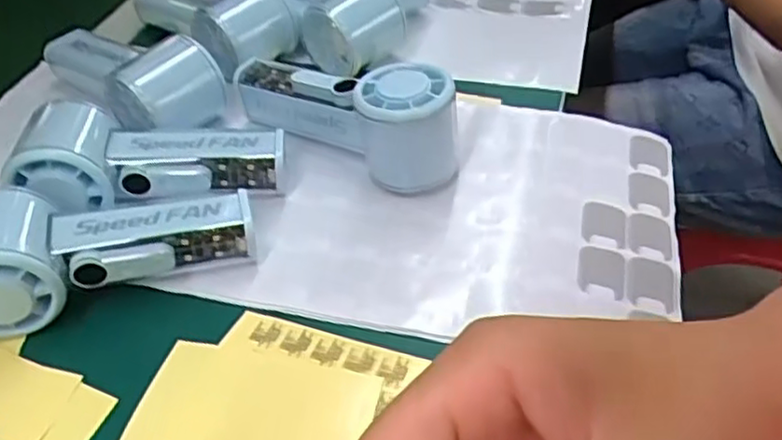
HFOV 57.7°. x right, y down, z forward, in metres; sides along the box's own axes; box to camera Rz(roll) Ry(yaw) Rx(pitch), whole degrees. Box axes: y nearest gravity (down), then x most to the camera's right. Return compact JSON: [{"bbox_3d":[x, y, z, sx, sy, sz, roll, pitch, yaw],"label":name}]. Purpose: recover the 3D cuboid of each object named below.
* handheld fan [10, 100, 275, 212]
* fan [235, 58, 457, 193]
[{"bbox_3d":[-0.138,-0.042,0.414,0.148,0.039,0.061,-1,43,-15],"label":"handheld fan"},{"bbox_3d":[-0.025,-0.074,0.440,0.154,0.061,0.060,29,53,28],"label":"fan"}]

